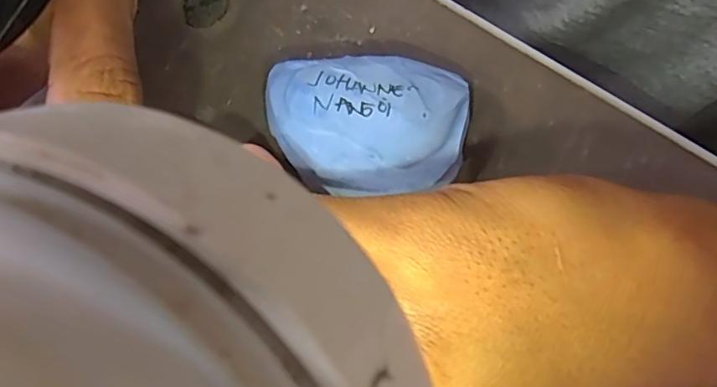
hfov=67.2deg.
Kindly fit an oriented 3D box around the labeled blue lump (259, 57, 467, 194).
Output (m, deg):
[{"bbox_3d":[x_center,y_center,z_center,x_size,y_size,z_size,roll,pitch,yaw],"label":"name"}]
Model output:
[{"bbox_3d":[0.002,-0.019,0.168,0.060,0.029,0.042,2,72,3],"label":"labeled blue lump"}]

